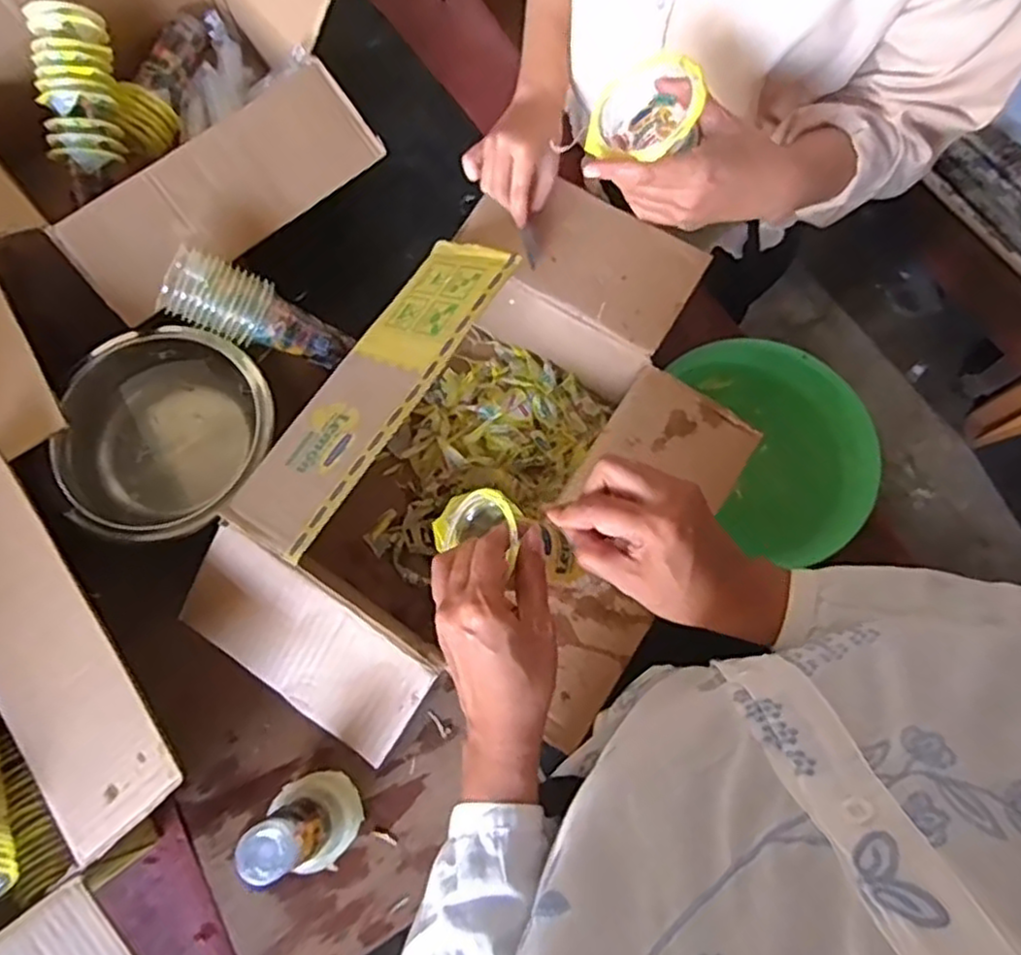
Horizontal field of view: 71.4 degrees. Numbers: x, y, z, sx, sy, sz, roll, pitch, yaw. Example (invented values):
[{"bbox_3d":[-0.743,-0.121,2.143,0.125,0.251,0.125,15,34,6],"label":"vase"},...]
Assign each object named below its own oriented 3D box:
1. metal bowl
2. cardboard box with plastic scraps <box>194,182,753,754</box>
[{"bbox_3d":[-0.355,-0.045,0.747,0.213,0.072,0.199,0,73,0],"label":"metal bowl"},{"bbox_3d":[-0.010,0.001,0.671,0.340,0.190,0.529,32,76,9],"label":"cardboard box with plastic scraps"}]

